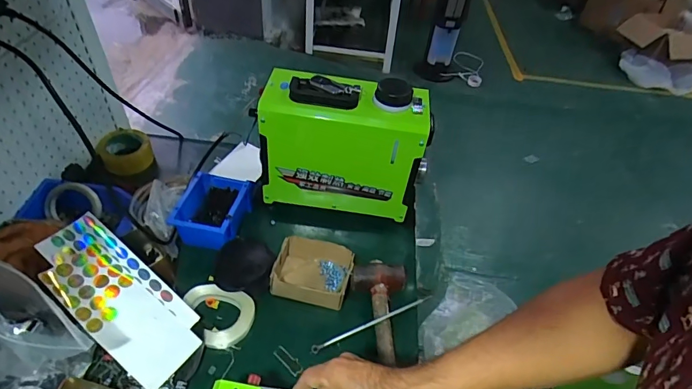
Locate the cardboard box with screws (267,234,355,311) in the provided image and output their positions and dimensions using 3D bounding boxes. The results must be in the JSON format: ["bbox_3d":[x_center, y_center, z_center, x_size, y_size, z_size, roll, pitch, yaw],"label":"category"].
[{"bbox_3d":[-0.060,0.142,0.777,0.133,0.056,0.107,13,46,6],"label":"cardboard box with screws"}]

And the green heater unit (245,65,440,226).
[{"bbox_3d":[-0.005,-0.095,0.822,0.303,0.256,0.111,8,45,1],"label":"green heater unit"}]

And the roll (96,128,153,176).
[{"bbox_3d":[-0.515,-0.106,0.977,0.111,0.057,0.121,-24,53,-27],"label":"roll"}]

